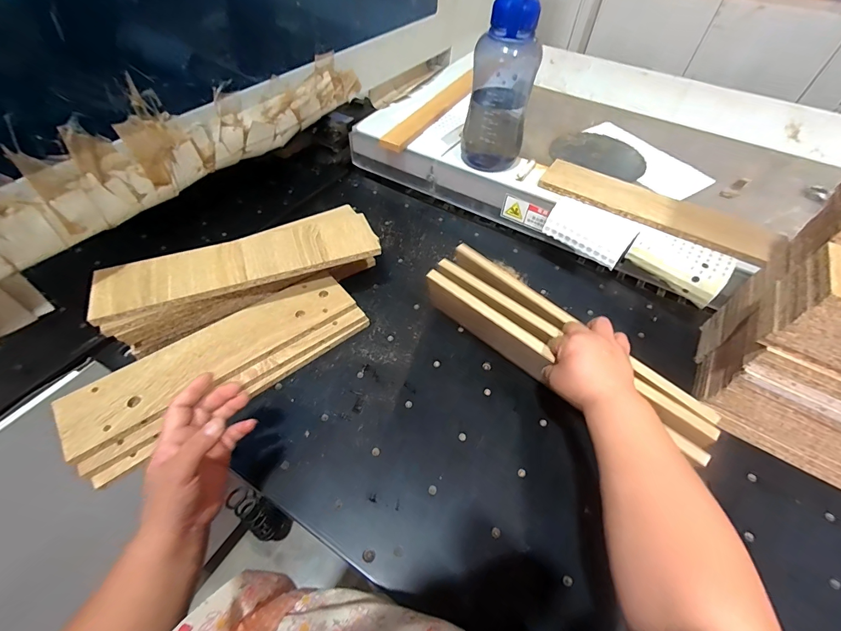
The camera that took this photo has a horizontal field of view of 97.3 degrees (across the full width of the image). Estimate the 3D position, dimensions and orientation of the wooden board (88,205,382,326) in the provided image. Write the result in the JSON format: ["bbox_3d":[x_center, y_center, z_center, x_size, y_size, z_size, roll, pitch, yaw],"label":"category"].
[{"bbox_3d":[-0.251,-0.083,0.537,0.372,0.018,0.113,-20,55,-18],"label":"wooden board"}]

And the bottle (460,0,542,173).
[{"bbox_3d":[0.133,-0.375,0.607,0.105,0.262,0.091,13,52,6],"label":"bottle"}]

